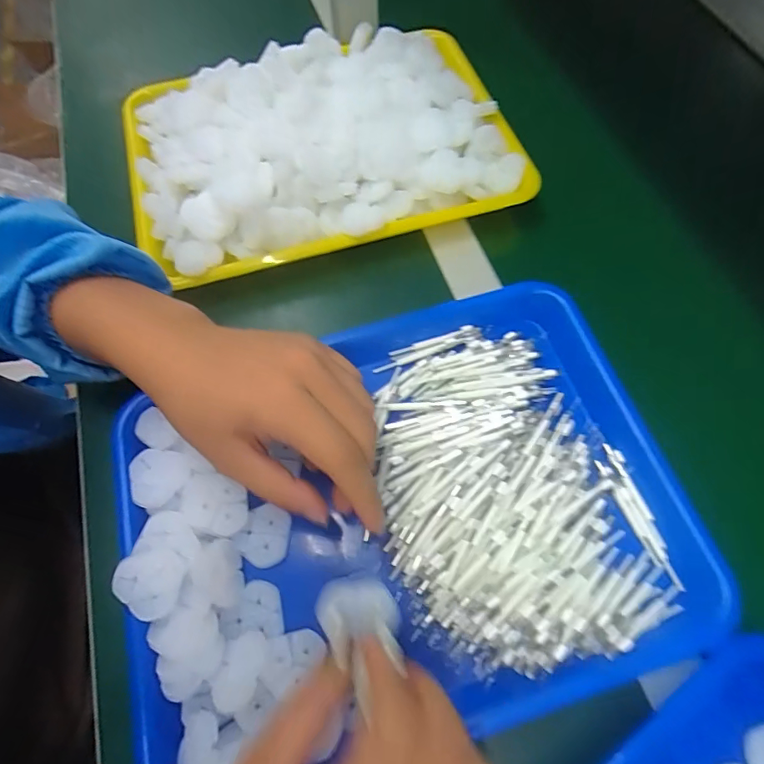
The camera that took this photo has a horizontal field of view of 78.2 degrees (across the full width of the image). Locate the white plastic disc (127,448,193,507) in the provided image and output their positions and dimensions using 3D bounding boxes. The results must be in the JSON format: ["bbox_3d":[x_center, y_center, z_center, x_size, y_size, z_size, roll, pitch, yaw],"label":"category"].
[{"bbox_3d":[-0.139,0.060,0.293,0.036,0.005,0.034,0,64,1],"label":"white plastic disc"}]

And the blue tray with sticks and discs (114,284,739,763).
[{"bbox_3d":[0.014,0.077,0.292,0.331,0.031,0.238,-17,66,-8],"label":"blue tray with sticks and discs"}]

